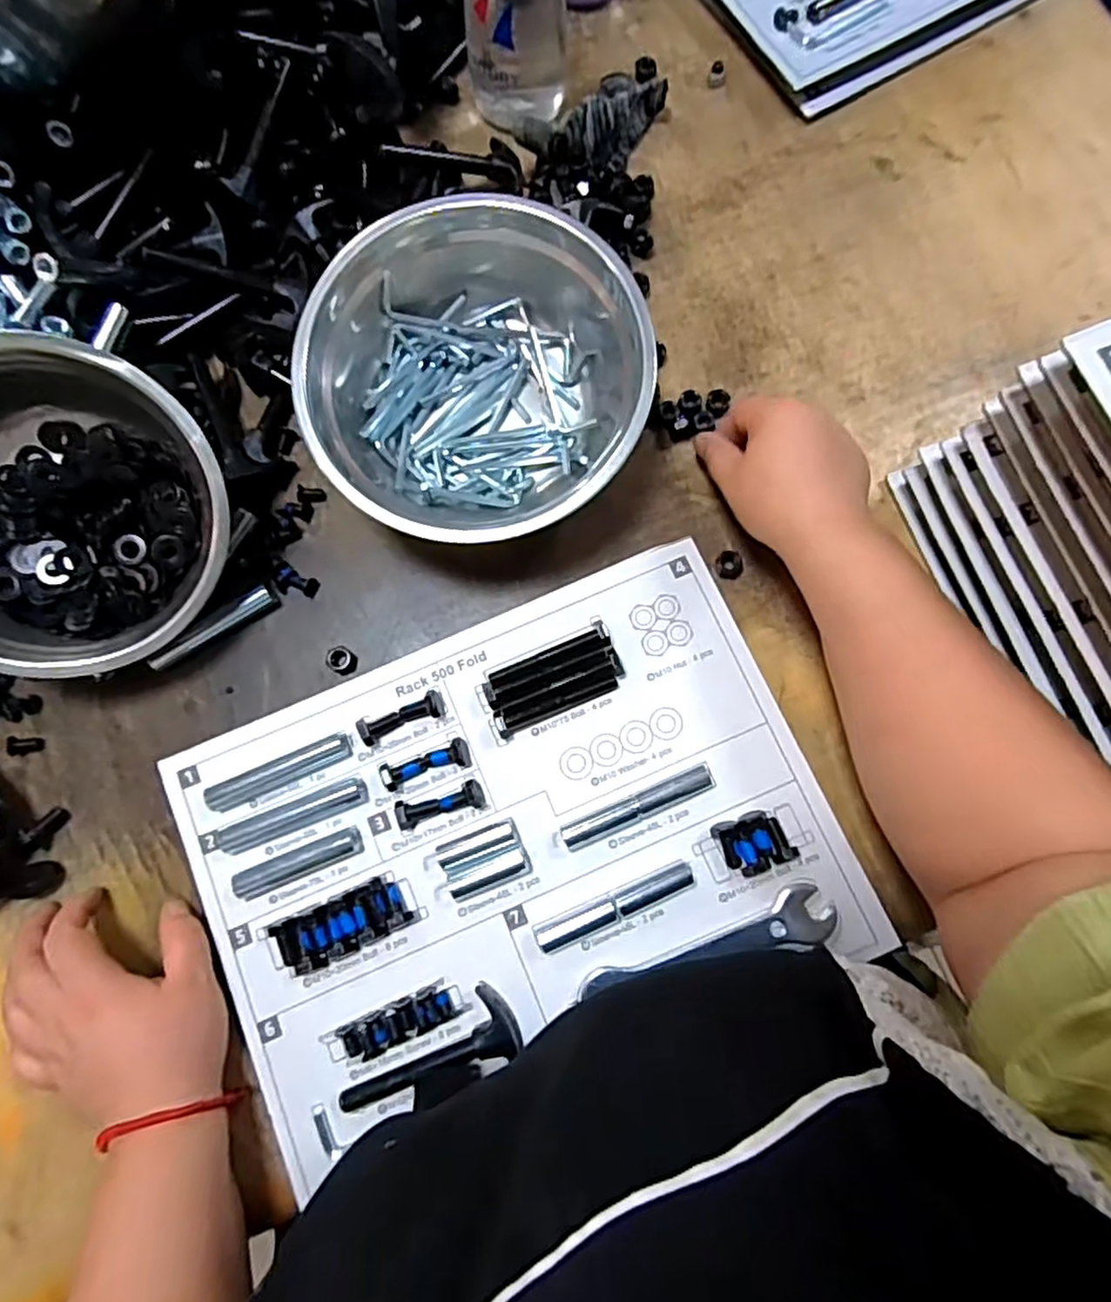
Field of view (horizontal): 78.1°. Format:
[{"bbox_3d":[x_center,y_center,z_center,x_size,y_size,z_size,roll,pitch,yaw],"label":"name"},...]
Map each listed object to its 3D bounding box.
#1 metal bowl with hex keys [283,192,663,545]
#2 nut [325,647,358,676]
[{"bbox_3d":[-0.056,-0.172,0.439,0.198,0.091,0.196,0,78,2],"label":"metal bowl with hex keys"},{"bbox_3d":[-0.140,0.006,0.446,0.021,0.009,0.017,33,80,8],"label":"nut"}]

